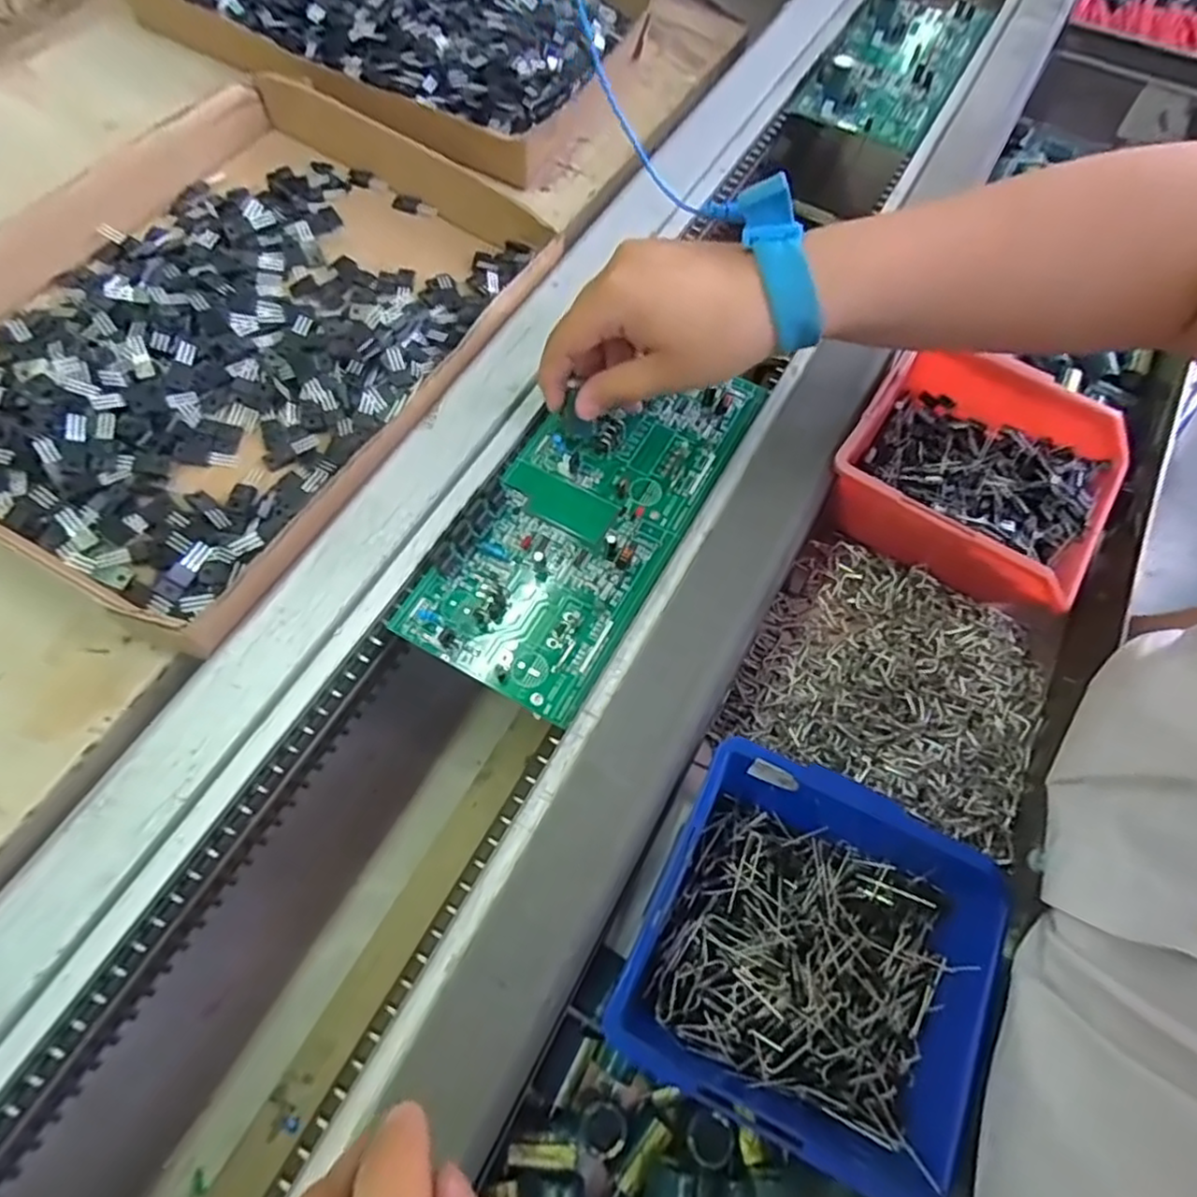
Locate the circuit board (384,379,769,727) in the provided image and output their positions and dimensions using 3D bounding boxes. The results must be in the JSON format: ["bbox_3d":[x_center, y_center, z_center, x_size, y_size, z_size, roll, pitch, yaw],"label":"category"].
[{"bbox_3d":[0.000,-0.047,0.336,0.099,0.010,0.211,33,68,15],"label":"circuit board"}]

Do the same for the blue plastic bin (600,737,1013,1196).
[{"bbox_3d":[0.086,0.140,0.264,0.132,0.059,0.119,24,67,12],"label":"blue plastic bin"}]

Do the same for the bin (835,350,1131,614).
[{"bbox_3d":[0.203,-0.065,0.363,0.129,0.058,0.124,31,68,15],"label":"bin"}]

